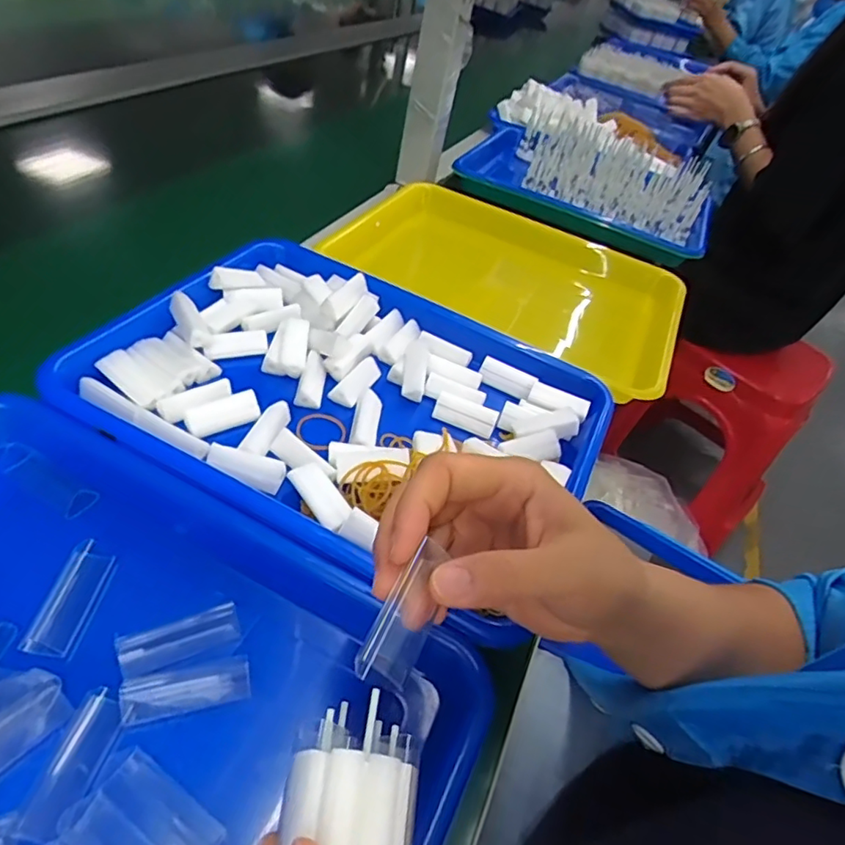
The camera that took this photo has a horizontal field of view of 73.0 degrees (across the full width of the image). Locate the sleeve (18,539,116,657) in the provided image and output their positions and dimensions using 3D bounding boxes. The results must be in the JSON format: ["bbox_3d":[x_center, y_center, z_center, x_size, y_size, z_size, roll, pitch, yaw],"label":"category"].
[{"bbox_3d":[-0.175,0.087,0.284,0.020,0.010,0.056,10,44,-5],"label":"sleeve"}]

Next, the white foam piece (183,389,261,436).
[{"bbox_3d":[-0.131,-0.006,0.375,0.045,0.020,0.013,-21,7,-21],"label":"white foam piece"}]

